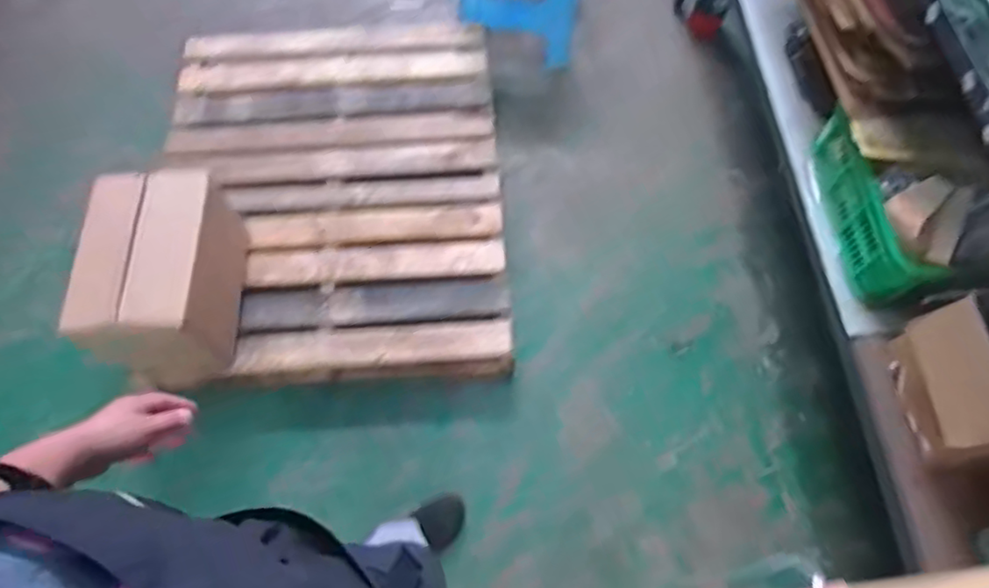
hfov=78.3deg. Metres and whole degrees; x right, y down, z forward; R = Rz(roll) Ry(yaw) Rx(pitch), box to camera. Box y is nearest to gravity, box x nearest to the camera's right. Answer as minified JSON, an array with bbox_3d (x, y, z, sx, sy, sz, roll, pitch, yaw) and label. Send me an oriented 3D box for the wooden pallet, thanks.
[{"bbox_3d":[-0.408,-0.284,1.554,0.852,0.118,0.953,-2,66,-2],"label":"wooden pallet"}]

